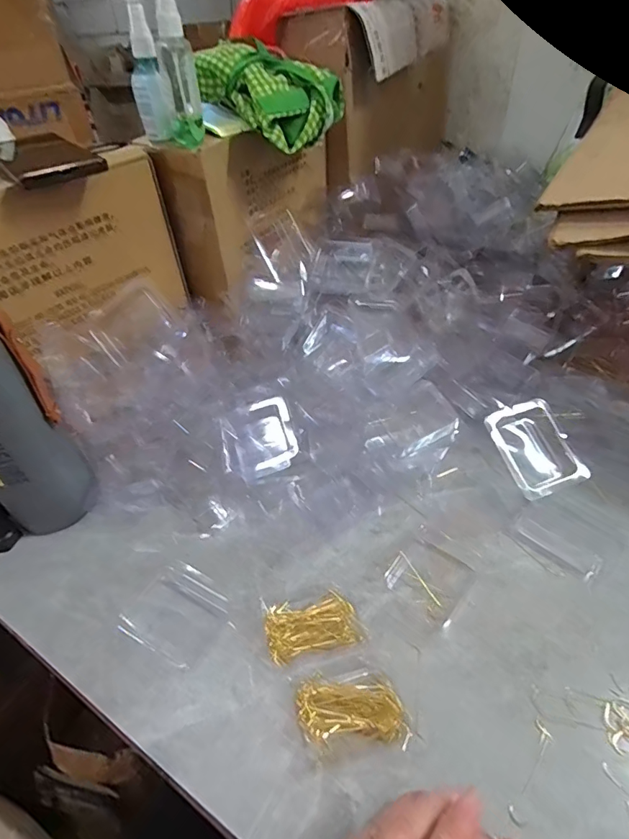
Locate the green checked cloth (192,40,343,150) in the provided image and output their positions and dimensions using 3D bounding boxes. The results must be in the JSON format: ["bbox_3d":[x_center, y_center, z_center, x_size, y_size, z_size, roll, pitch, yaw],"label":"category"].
[{"bbox_3d":[-0.055,-0.391,0.551,0.132,0.058,0.182,-36,67,-30],"label":"green checked cloth"}]

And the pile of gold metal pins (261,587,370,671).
[{"bbox_3d":[-0.001,0.163,0.372,0.074,0.014,0.053,-12,43,-10],"label":"pile of gold metal pins"}]

